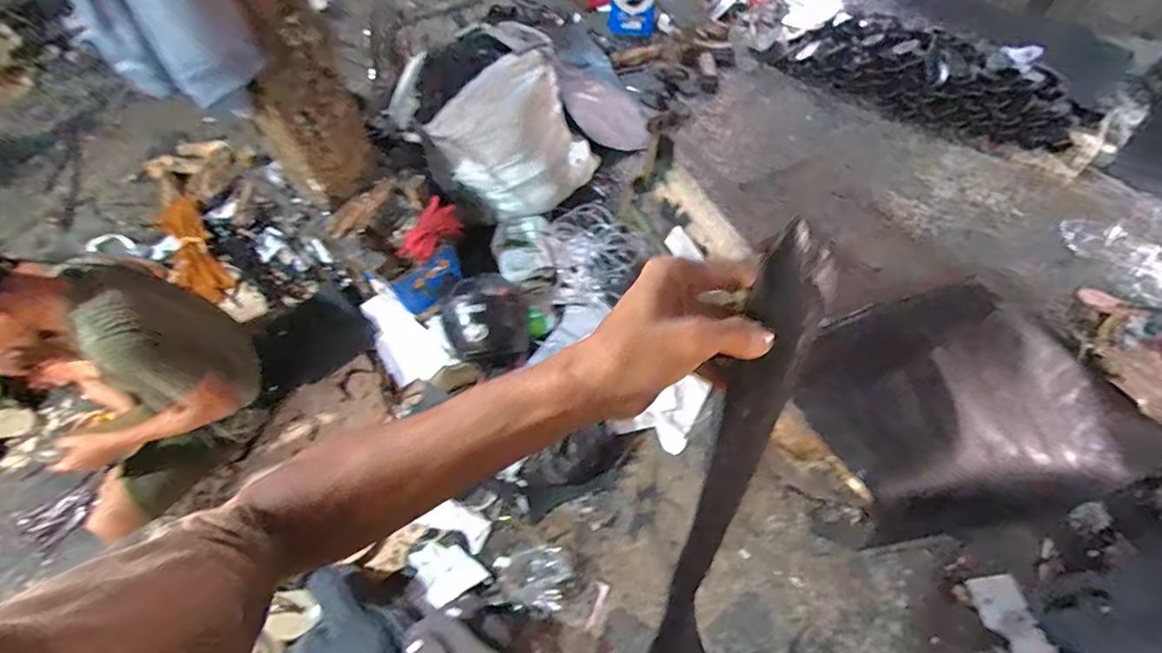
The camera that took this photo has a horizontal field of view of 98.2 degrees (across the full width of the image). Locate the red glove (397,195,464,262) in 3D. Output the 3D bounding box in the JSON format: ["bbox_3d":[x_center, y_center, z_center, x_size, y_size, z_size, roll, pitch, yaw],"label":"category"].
[{"bbox_3d":[-0.477,-0.293,1.590,0.103,0.077,0.242,25,60,13],"label":"red glove"}]

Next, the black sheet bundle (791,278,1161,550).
[{"bbox_3d":[1.133,0.192,1.423,0.932,0.238,0.628,-13,61,-7],"label":"black sheet bundle"}]

